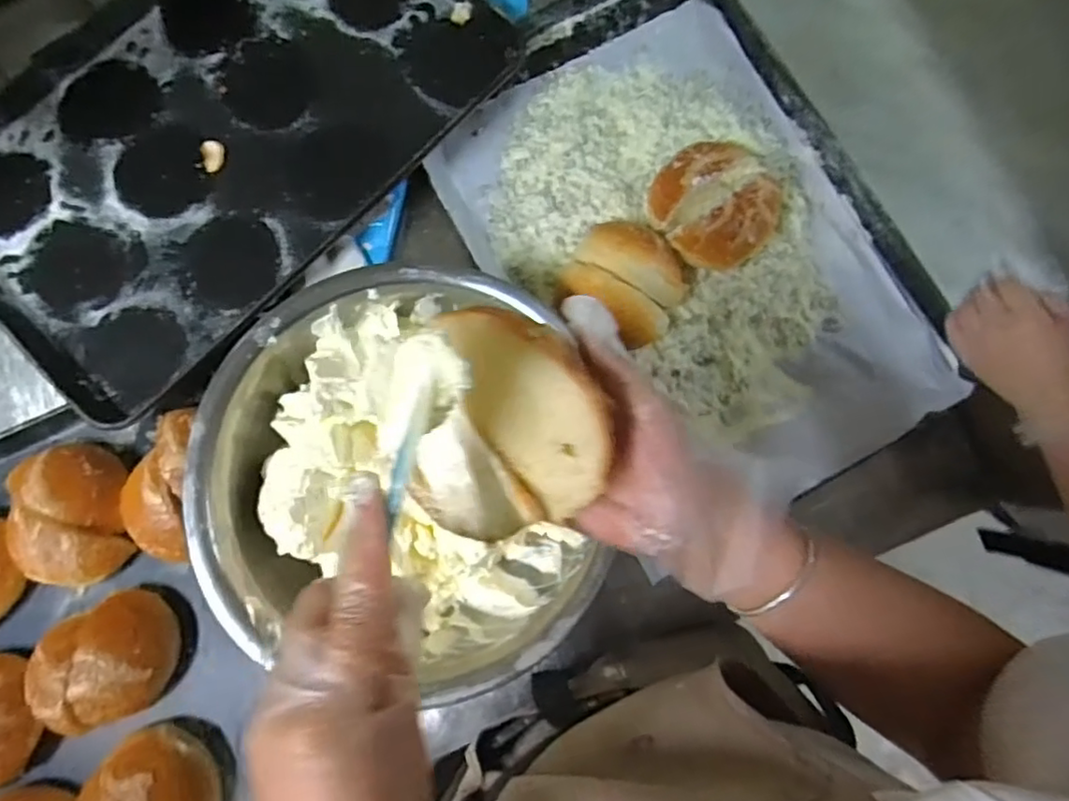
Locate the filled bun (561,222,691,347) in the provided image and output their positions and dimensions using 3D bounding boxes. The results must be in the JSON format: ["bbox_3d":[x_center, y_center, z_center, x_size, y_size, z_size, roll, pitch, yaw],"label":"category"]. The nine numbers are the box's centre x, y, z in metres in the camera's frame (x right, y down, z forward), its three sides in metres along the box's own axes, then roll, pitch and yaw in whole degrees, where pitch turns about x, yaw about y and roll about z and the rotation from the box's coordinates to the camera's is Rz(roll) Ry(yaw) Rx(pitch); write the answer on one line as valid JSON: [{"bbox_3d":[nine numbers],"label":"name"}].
[{"bbox_3d":[0.092,-0.123,0.613,0.116,0.060,0.102,28,80,6],"label":"filled bun"}]

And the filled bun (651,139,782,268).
[{"bbox_3d":[0.183,-0.198,0.616,0.120,0.073,0.114,0,78,0],"label":"filled bun"}]

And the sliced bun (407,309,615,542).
[{"bbox_3d":[-0.017,0.007,0.323,0.112,0.054,0.112,5,113,12],"label":"sliced bun"}]

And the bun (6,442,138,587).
[{"bbox_3d":[-0.454,0.110,0.601,0.105,0.056,0.136,3,78,1],"label":"bun"}]

